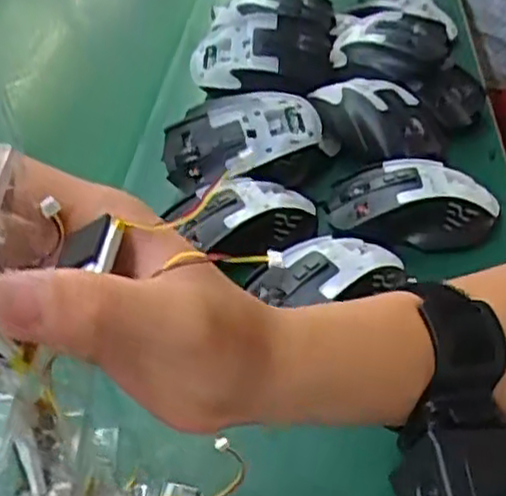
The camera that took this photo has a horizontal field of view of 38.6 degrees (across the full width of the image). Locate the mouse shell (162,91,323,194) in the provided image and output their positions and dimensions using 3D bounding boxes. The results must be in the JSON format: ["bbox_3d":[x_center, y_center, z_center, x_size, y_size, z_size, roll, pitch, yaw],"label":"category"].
[{"bbox_3d":[-0.007,-0.077,0.527,0.118,0.049,0.066,-4,41,2],"label":"mouse shell"}]

